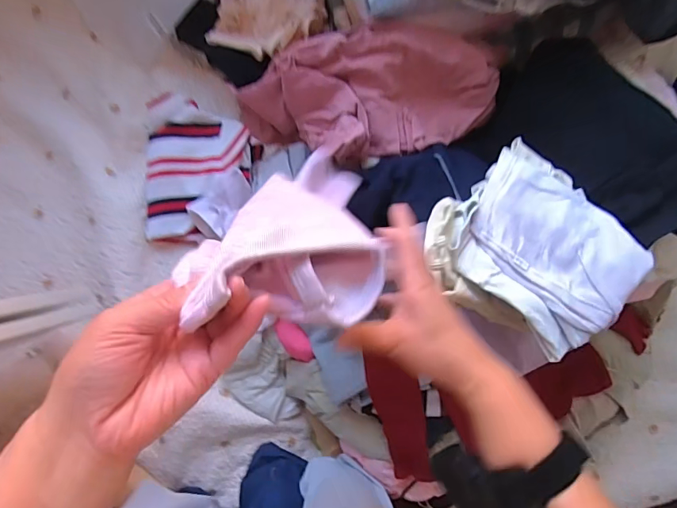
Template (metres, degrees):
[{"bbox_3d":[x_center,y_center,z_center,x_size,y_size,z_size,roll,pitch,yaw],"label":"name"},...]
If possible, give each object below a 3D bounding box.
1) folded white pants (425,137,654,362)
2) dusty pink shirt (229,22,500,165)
[{"bbox_3d":[0.249,0.000,0.584,0.234,0.077,0.238,-38,91,0],"label":"folded white pants"},{"bbox_3d":[0.033,-0.249,0.749,0.442,0.154,0.195,-1,88,10],"label":"dusty pink shirt"}]

